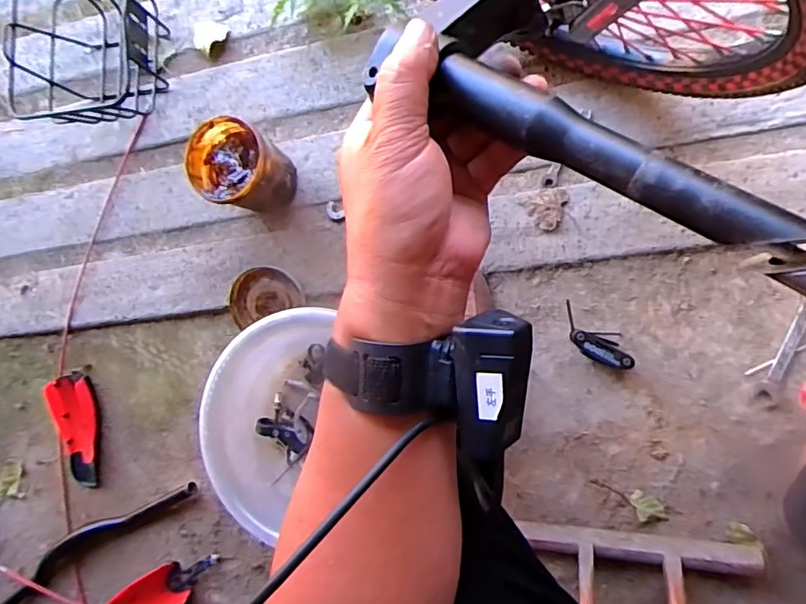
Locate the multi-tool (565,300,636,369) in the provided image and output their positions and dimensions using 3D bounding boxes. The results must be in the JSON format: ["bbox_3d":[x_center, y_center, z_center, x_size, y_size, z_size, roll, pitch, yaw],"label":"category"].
[{"bbox_3d":[0.279,0.053,0.776,0.119,0.047,0.056,30,96,13],"label":"multi-tool"}]

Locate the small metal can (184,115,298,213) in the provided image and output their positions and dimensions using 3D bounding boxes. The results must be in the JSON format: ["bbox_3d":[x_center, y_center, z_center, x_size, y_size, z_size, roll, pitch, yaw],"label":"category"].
[{"bbox_3d":[-0.261,-0.214,0.873,0.133,0.114,0.130,38,96,13],"label":"small metal can"}]

